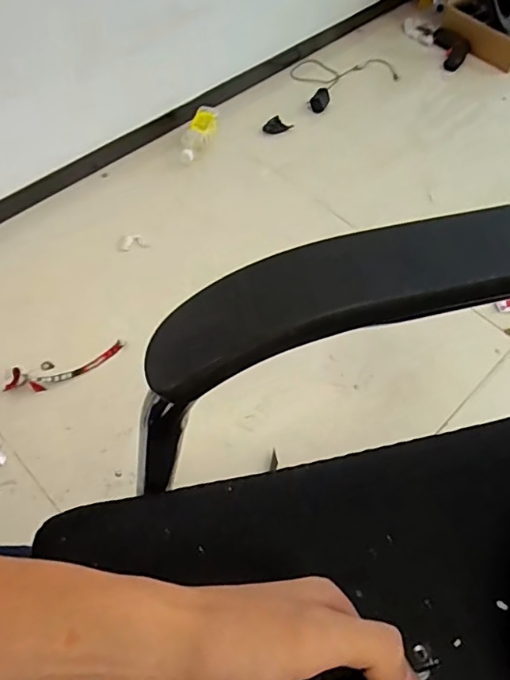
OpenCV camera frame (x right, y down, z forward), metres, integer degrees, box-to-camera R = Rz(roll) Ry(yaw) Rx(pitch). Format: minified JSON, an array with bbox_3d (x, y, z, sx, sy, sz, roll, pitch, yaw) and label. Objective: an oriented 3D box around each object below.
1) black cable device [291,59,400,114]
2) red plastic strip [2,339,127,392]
[{"bbox_3d":[0.237,-0.723,1.474,0.321,0.031,0.183,-31,63,-17],"label":"black cable device"},{"bbox_3d":[-0.330,0.047,0.942,0.212,0.030,0.042,-19,60,-11],"label":"red plastic strip"}]

